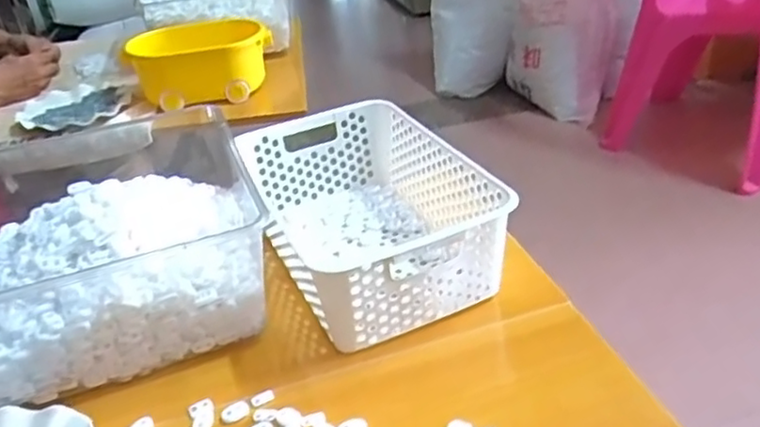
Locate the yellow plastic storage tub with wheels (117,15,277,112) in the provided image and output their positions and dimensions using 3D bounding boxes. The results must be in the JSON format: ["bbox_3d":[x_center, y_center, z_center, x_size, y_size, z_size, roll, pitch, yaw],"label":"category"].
[{"bbox_3d":[-0.309,-0.253,1.166,0.244,0.121,0.130,-8,33,-6],"label":"yellow plastic storage tub with wheels"}]

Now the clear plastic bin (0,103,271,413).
[{"bbox_3d":[-0.288,0.042,0.668,0.294,0.123,0.270,-16,34,-17],"label":"clear plastic bin"}]

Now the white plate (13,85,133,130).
[{"bbox_3d":[-0.525,-0.184,1.162,0.170,0.024,0.170,-3,32,2],"label":"white plate"}]

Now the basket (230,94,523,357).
[{"bbox_3d":[-0.011,-0.004,0.715,0.187,0.114,0.301,-17,34,-19],"label":"basket"}]

